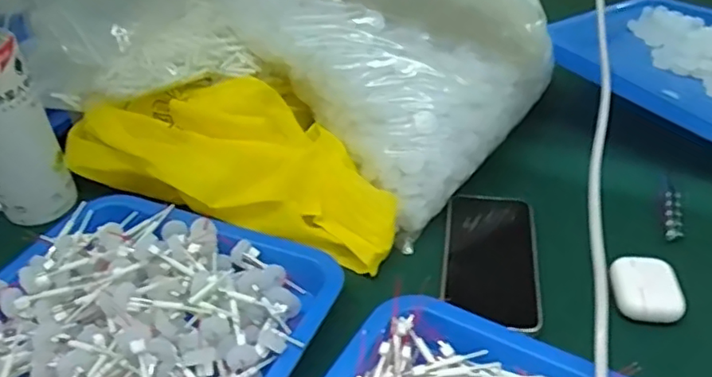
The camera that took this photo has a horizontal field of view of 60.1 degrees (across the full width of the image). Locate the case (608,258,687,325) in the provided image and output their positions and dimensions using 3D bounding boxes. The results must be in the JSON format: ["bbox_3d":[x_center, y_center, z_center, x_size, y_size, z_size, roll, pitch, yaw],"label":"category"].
[{"bbox_3d":[0.227,0.081,0.484,0.050,0.025,0.052,1,39,6],"label":"case"}]

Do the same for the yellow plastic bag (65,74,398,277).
[{"bbox_3d":[-0.115,-0.035,0.594,0.339,0.080,0.150,19,67,9],"label":"yellow plastic bag"}]

